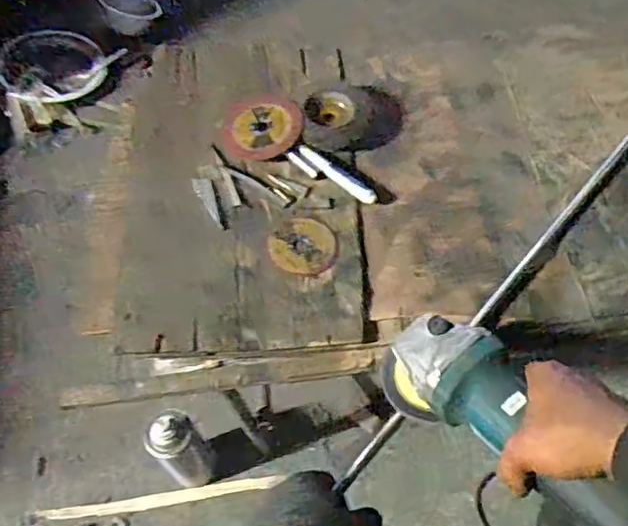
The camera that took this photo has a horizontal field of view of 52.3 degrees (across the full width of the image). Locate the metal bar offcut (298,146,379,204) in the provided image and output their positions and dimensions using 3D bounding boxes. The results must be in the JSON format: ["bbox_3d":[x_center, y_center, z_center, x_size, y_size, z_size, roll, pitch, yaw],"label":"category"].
[{"bbox_3d":[0.026,-0.098,0.705,0.101,0.020,0.021,30,63,20],"label":"metal bar offcut"}]

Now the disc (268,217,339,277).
[{"bbox_3d":[-0.011,-0.017,0.663,0.070,0.009,0.067,-1,57,2],"label":"disc"}]

